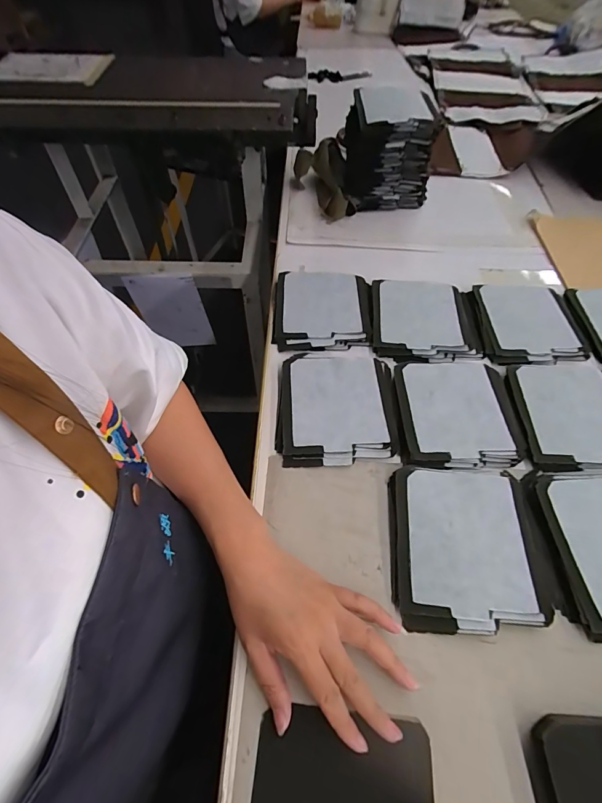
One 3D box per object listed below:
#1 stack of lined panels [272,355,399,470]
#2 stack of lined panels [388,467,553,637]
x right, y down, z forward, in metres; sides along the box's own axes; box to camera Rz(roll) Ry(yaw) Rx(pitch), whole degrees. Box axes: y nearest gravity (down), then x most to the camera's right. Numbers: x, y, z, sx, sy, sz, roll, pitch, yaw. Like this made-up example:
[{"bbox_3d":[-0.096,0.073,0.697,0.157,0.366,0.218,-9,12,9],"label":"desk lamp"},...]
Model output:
[{"bbox_3d":[0.043,0.001,0.457,0.137,0.009,0.160,2,55,1],"label":"stack of lined panels"},{"bbox_3d":[0.156,0.137,0.371,0.135,0.013,0.151,4,55,3],"label":"stack of lined panels"}]

